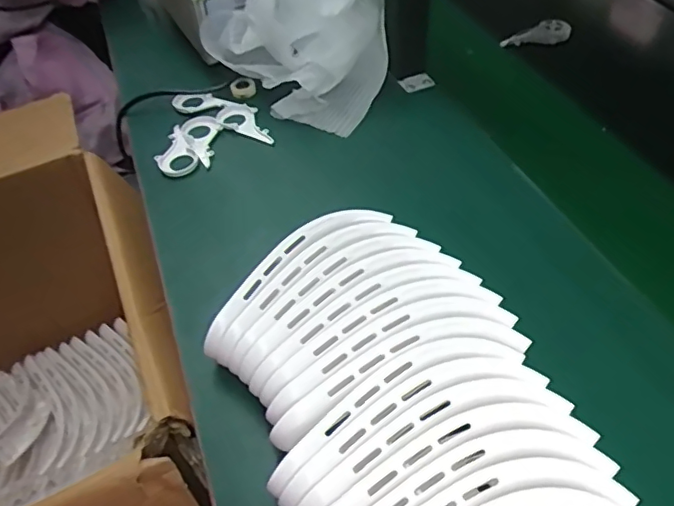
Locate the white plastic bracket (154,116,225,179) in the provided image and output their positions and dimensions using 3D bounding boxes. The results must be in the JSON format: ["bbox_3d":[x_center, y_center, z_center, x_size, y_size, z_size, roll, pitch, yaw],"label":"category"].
[{"bbox_3d":[-0.178,-0.135,0.698,0.058,0.020,0.104,5,50,9],"label":"white plastic bracket"}]

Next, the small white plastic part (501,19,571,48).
[{"bbox_3d":[0.281,-0.309,0.795,0.101,0.025,0.025,-9,49,-3],"label":"small white plastic part"}]

